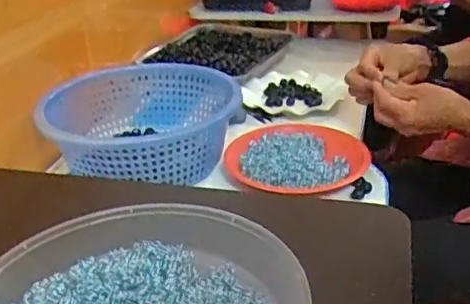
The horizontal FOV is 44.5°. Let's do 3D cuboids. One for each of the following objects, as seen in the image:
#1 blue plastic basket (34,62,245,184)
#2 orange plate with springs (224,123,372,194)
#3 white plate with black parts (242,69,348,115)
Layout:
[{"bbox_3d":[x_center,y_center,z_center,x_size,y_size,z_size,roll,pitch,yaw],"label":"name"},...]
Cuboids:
[{"bbox_3d":[-0.125,-0.045,0.817,0.248,0.108,0.268,2,28,8],"label":"blue plastic basket"},{"bbox_3d":[0.078,0.004,0.779,0.179,0.017,0.171,22,36,38],"label":"orange plate with springs"},{"bbox_3d":[0.092,-0.104,0.991,0.157,0.036,0.161,-2,27,1],"label":"white plate with black parts"}]

